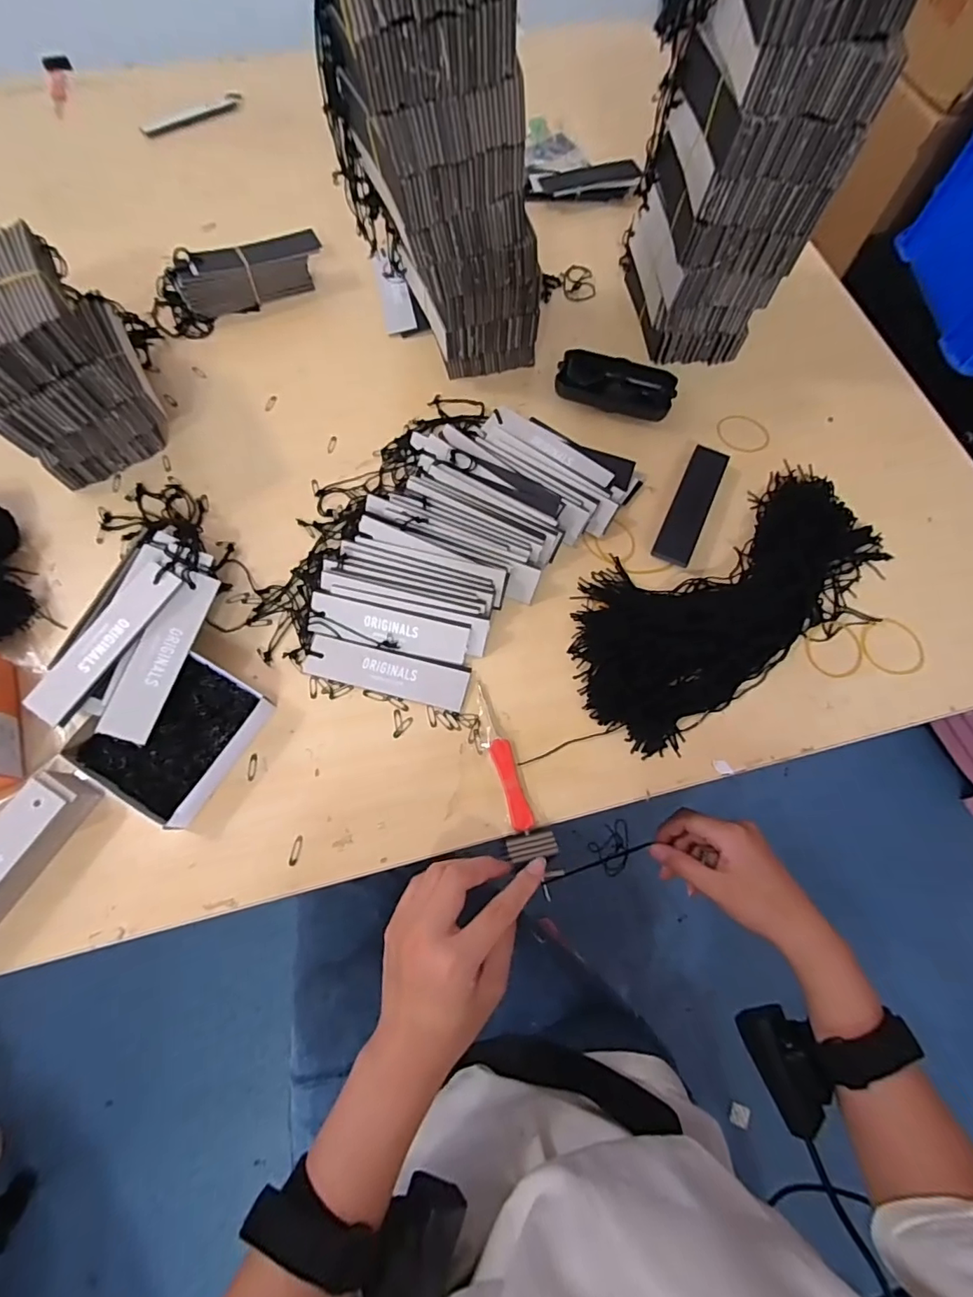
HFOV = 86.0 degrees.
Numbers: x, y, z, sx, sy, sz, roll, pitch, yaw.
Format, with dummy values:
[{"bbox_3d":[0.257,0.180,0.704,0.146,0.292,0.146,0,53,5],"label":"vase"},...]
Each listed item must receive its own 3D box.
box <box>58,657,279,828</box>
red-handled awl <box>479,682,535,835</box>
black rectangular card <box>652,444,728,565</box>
[{"bbox_3d":[-0.222,0.060,0.375,0.098,0.027,0.104,31,71,11],"label":"box"},{"bbox_3d":[0.012,0.078,0.384,0.015,0.006,0.109,-15,70,-7],"label":"red-handled awl"},{"bbox_3d":[0.181,-0.126,0.461,0.032,0.013,0.122,25,70,9],"label":"black rectangular card"}]

